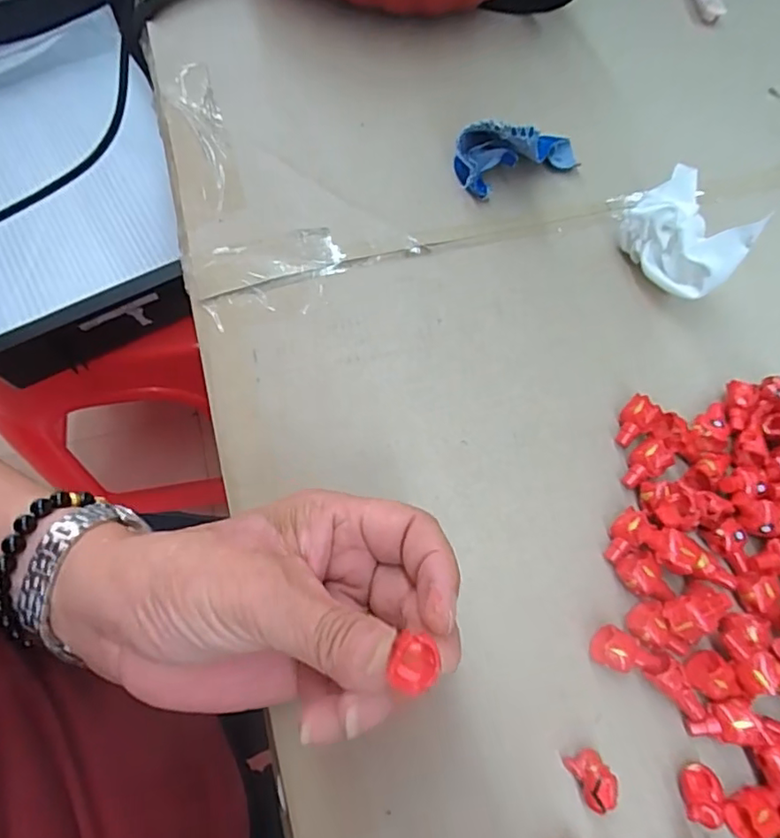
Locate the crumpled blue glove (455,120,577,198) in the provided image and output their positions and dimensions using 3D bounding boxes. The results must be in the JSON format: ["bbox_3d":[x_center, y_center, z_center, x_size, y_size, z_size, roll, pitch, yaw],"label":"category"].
[{"bbox_3d":[0.078,-0.156,0.329,0.078,0.041,0.028,-18,69,-8],"label":"crumpled blue glove"}]

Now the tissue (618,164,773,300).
[{"bbox_3d":[0.151,-0.094,0.300,0.036,0.051,0.061,-33,72,-13],"label":"tissue"}]

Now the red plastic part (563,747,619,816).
[{"bbox_3d":[0.078,0.138,0.223,0.014,0.012,0.019,-23,70,-10],"label":"red plastic part"}]

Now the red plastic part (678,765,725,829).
[{"bbox_3d":[0.118,0.143,0.222,0.013,0.013,0.019,12,68,4],"label":"red plastic part"}]

